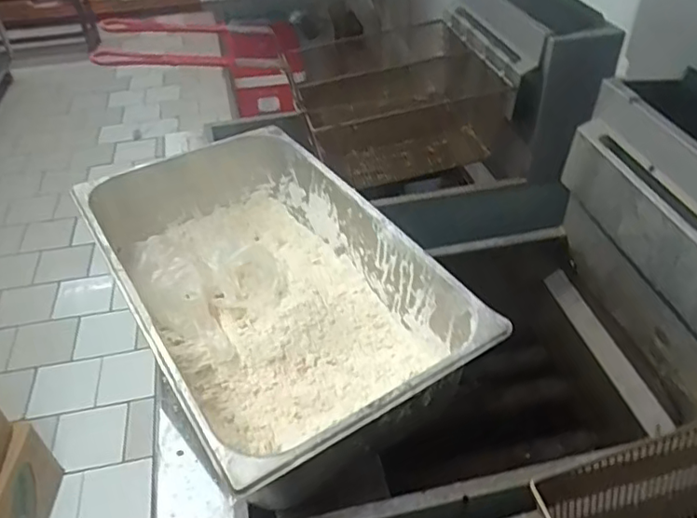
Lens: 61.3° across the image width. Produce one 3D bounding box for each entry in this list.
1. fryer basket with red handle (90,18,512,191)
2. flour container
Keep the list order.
[{"bbox_3d":[-0.046,-0.280,0.995,0.580,0.262,0.265,-12,40,-11],"label":"fryer basket with red handle"},{"bbox_3d":[-0.105,0.034,0.735,0.309,0.169,0.530,-24,44,-24],"label":"flour container"}]

